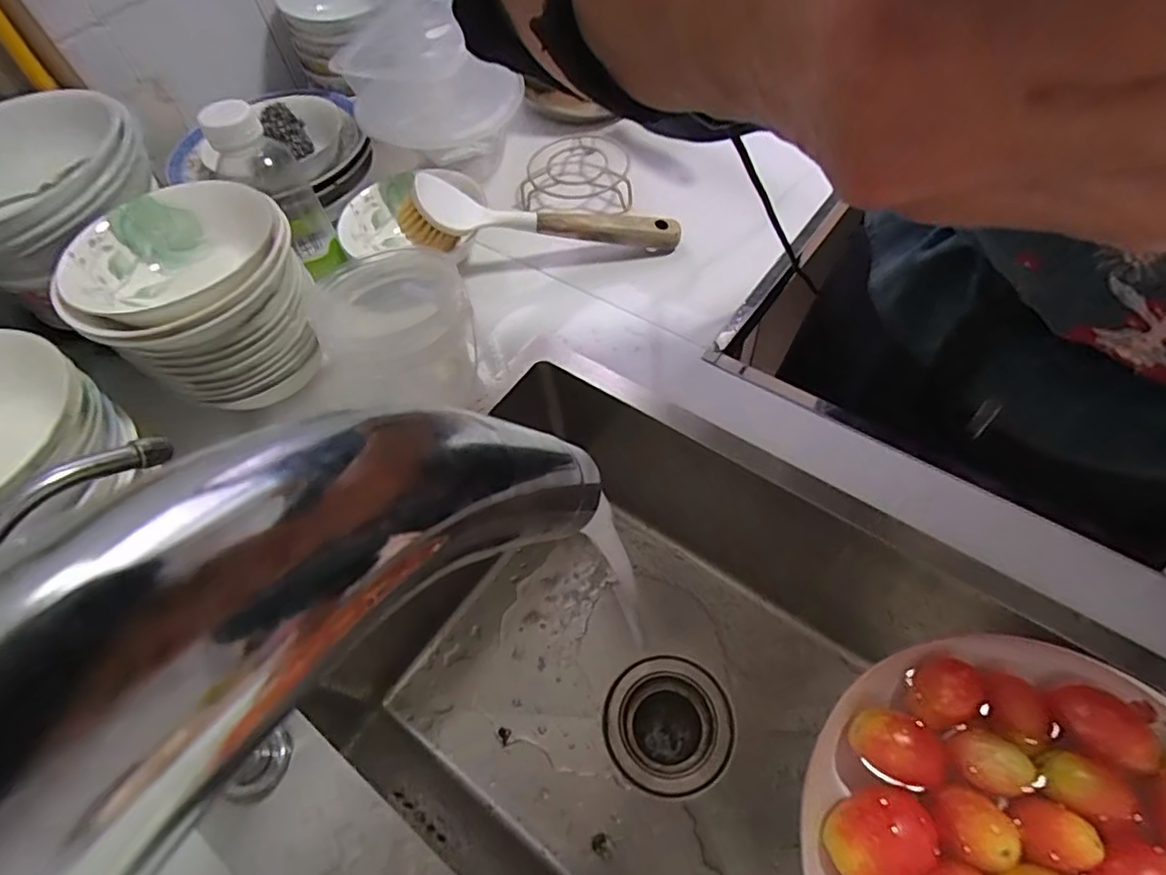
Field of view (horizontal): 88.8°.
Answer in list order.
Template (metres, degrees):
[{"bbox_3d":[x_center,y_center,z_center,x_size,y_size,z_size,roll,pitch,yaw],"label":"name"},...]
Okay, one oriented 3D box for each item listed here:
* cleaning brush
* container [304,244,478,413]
[{"bbox_3d":[-0.041,-0.197,0.538,0.239,0.046,0.052,1,56,-9],"label":"cleaning brush"},{"bbox_3d":[-0.145,-0.086,0.476,0.109,0.085,0.095,-6,57,1],"label":"container"}]

